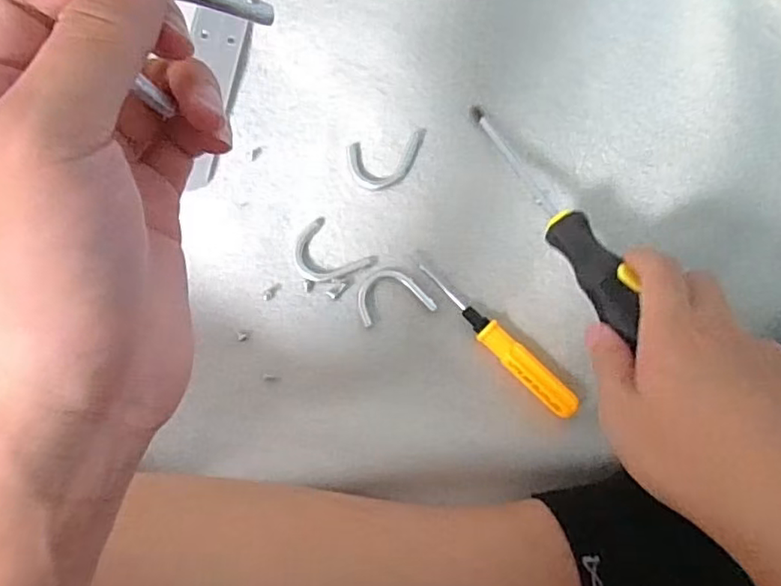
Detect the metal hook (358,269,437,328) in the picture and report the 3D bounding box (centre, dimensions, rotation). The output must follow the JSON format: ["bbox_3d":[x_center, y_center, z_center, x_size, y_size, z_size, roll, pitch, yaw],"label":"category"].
[{"bbox_3d":[0.001,0.000,0.352,0.043,0.004,0.031,-14,78,-4],"label":"metal hook"}]

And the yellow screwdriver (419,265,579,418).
[{"bbox_3d":[0.062,0.026,0.343,0.015,0.010,0.114,-42,82,-9],"label":"yellow screwdriver"}]

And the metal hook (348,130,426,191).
[{"bbox_3d":[-0.001,-0.081,0.367,0.048,0.005,0.032,-10,78,-4],"label":"metal hook"}]

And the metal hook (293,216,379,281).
[{"bbox_3d":[-0.037,-0.021,0.357,0.046,0.004,0.034,38,79,7],"label":"metal hook"}]

